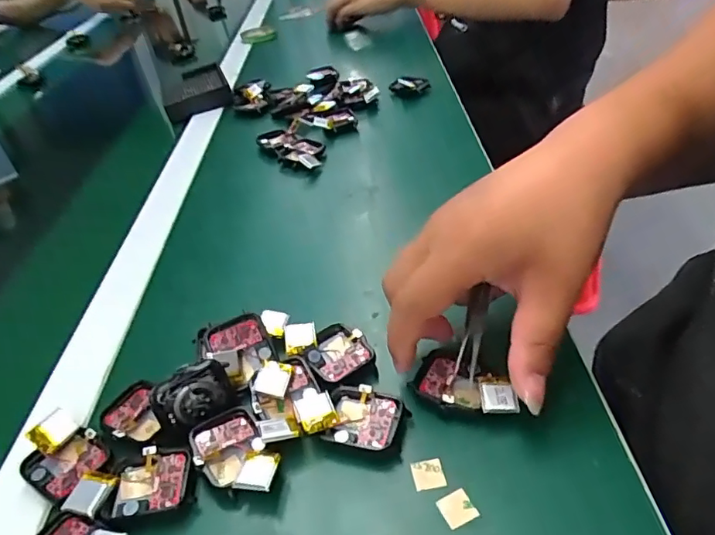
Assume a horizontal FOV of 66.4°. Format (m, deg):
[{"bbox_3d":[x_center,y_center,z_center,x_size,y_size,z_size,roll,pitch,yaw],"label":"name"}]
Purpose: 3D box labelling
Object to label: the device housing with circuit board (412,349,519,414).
[{"bbox_3d":[0.061,0.066,0.305,0.059,0.015,0.037,19,44,30],"label":"device housing with circuit board"}]

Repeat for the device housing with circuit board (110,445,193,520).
[{"bbox_3d":[-0.106,0.110,0.282,0.039,0.007,0.037,-11,38,-5],"label":"device housing with circuit board"}]

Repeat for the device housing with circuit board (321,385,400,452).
[{"bbox_3d":[0.002,0.082,0.298,0.039,0.010,0.035,9,40,20],"label":"device housing with circuit board"}]

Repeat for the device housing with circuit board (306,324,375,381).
[{"bbox_3d":[-0.013,0.050,0.338,0.037,0.007,0.041,-20,39,-15],"label":"device housing with circuit board"}]

